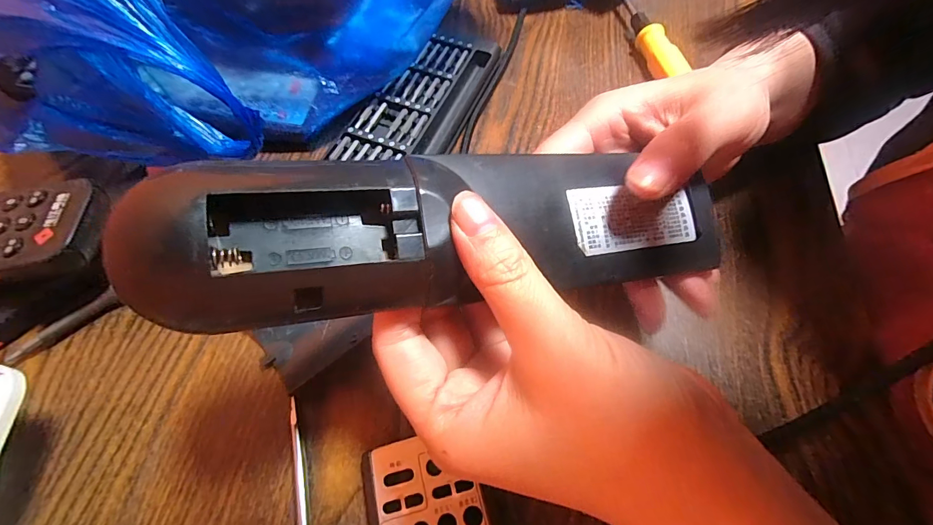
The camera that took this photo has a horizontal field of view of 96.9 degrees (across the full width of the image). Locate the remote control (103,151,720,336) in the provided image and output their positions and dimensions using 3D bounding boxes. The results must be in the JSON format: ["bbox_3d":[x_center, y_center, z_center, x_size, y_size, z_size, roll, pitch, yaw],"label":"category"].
[{"bbox_3d":[0.002,-0.012,0.133,0.189,0.017,0.047,-5,60,-18],"label":"remote control"}]

